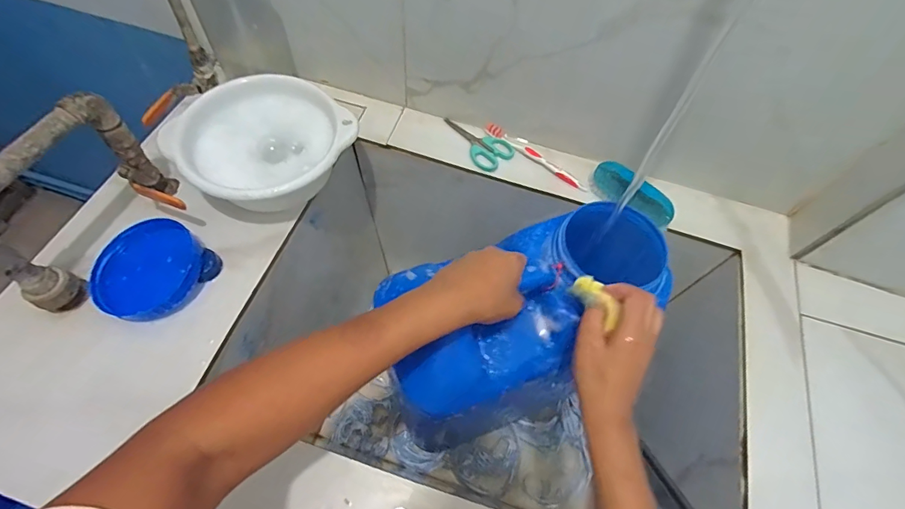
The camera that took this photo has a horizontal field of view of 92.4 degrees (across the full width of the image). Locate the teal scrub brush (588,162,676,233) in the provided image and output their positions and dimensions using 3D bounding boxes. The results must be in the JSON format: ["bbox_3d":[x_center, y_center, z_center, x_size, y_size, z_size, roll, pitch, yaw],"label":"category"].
[{"bbox_3d":[0.249,-0.081,0.608,0.124,0.044,0.045,37,65,16],"label":"teal scrub brush"}]

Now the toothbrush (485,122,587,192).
[{"bbox_3d":[0.124,-0.146,0.649,0.175,0.024,0.018,36,65,15],"label":"toothbrush"}]

